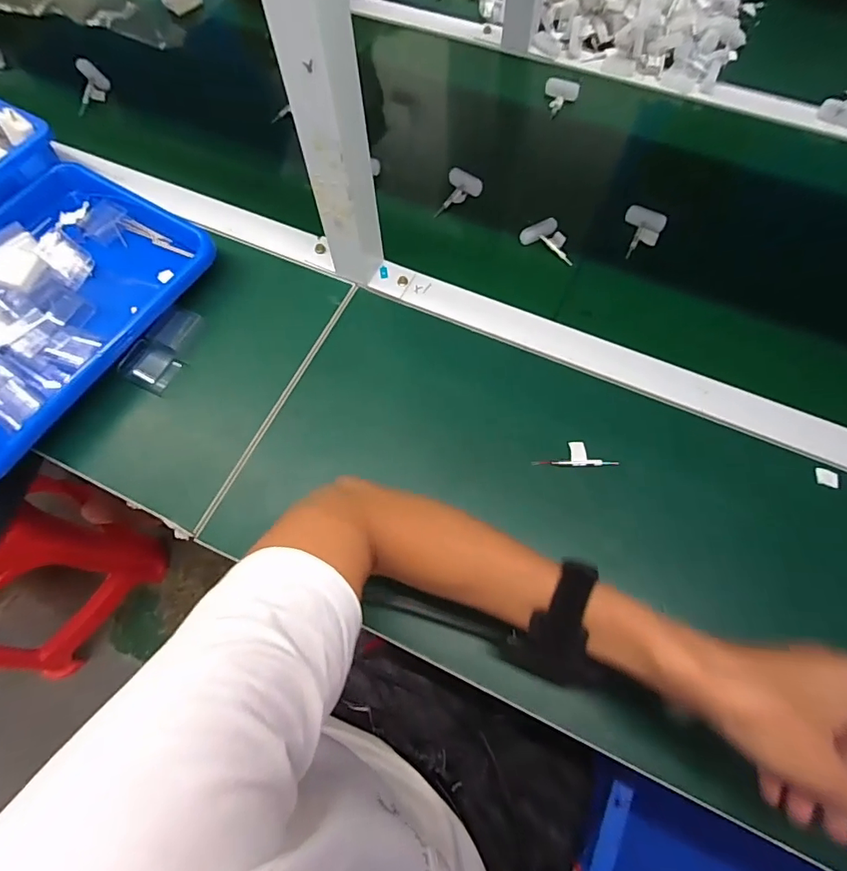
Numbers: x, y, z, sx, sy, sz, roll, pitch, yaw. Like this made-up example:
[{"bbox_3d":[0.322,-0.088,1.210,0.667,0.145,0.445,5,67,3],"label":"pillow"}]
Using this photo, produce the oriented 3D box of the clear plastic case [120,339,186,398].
[{"bbox_3d":[-0.261,-0.066,0.469,0.052,0.009,0.039,27,70,11],"label":"clear plastic case"}]

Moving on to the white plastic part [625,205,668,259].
[{"bbox_3d":[0.225,-0.211,0.509,0.040,0.014,0.061,24,70,10],"label":"white plastic part"}]

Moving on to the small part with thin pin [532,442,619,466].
[{"bbox_3d":[0.134,0.017,0.432,0.071,0.006,0.021,-2,82,7],"label":"small part with thin pin"}]

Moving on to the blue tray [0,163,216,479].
[{"bbox_3d":[-0.385,-0.128,0.474,0.246,0.053,0.322,31,71,13],"label":"blue tray"}]

